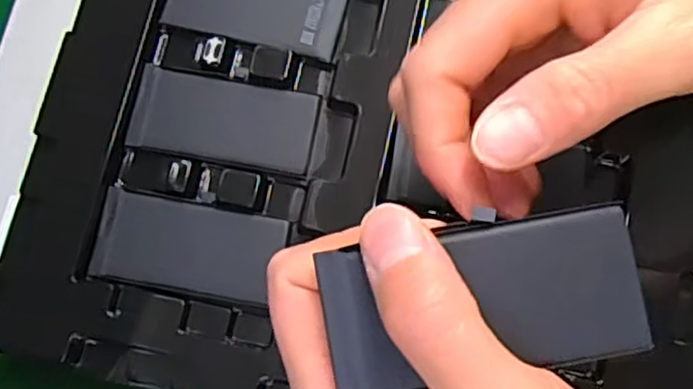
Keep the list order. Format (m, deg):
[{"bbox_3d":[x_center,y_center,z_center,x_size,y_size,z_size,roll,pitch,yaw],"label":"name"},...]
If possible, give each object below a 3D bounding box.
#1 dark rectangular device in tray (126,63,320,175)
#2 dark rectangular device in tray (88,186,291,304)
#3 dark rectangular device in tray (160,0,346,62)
[{"bbox_3d":[-0.052,-0.032,0.277,0.076,0.004,0.035,10,78,4],"label":"dark rectangular device in tray"},{"bbox_3d":[-0.064,0.020,0.268,0.074,0.004,0.035,9,78,3],"label":"dark rectangular device in tray"},{"bbox_3d":[-0.040,-0.084,0.288,0.076,0.004,0.037,13,79,4],"label":"dark rectangular device in tray"}]

